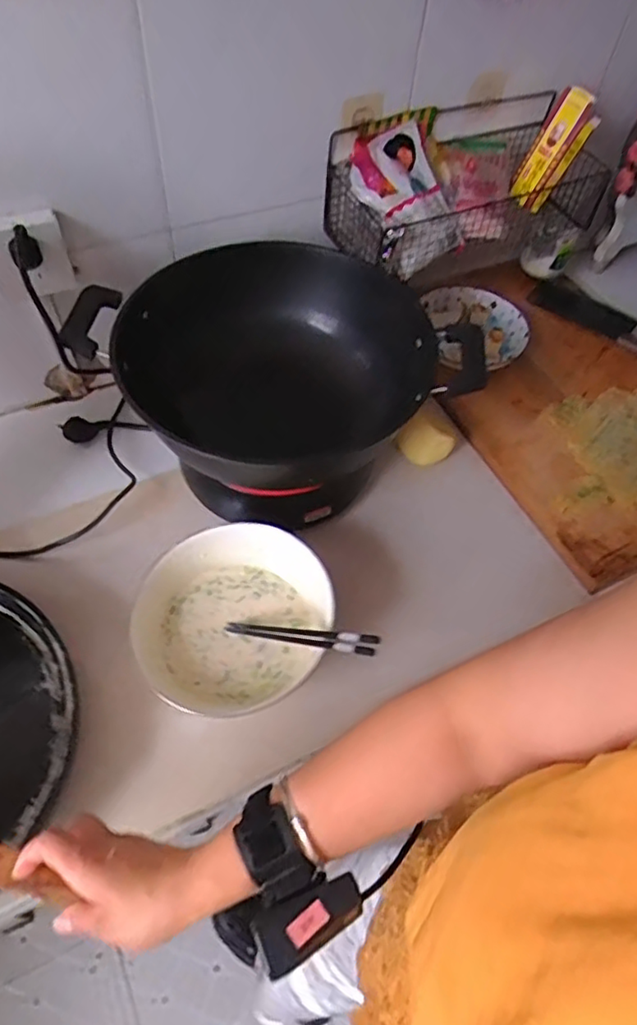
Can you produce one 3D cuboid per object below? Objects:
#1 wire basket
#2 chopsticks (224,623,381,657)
[{"bbox_3d":[0.211,-0.452,0.833,0.363,0.161,0.160,-22,61,-18],"label":"wire basket"},{"bbox_3d":[-0.021,0.124,0.610,0.180,0.011,0.019,-1,50,35],"label":"chopsticks"}]

